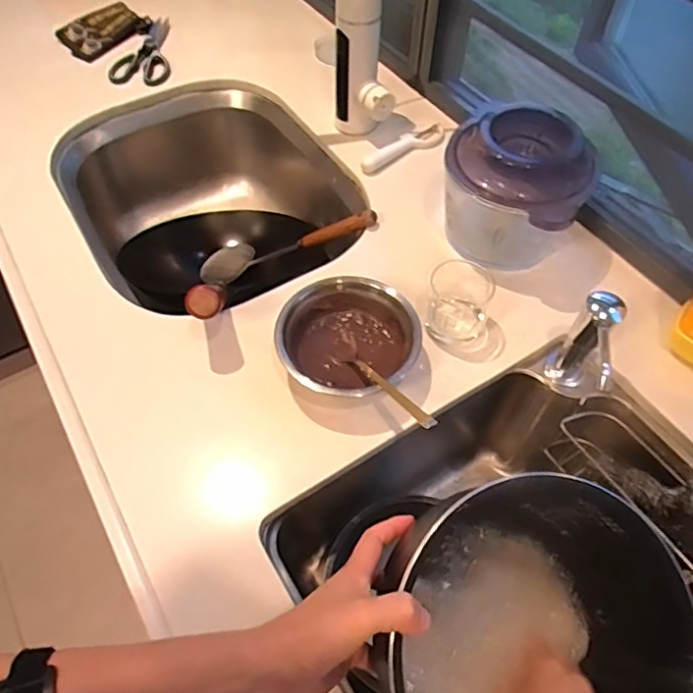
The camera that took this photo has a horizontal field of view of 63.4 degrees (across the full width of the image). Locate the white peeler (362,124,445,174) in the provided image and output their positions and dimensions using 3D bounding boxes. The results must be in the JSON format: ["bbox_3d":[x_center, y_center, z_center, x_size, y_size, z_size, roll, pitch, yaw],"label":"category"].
[{"bbox_3d":[0.086,-0.297,0.836,0.154,0.021,0.040,-26,61,-17],"label":"white peeler"}]

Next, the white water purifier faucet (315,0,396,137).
[{"bbox_3d":[0.018,-0.387,0.780,0.078,0.220,0.078,-16,58,-12],"label":"white water purifier faucet"}]

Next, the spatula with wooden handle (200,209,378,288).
[{"bbox_3d":[-0.103,-0.151,0.878,0.384,0.054,0.063,-2,48,45],"label":"spatula with wooden handle"}]

